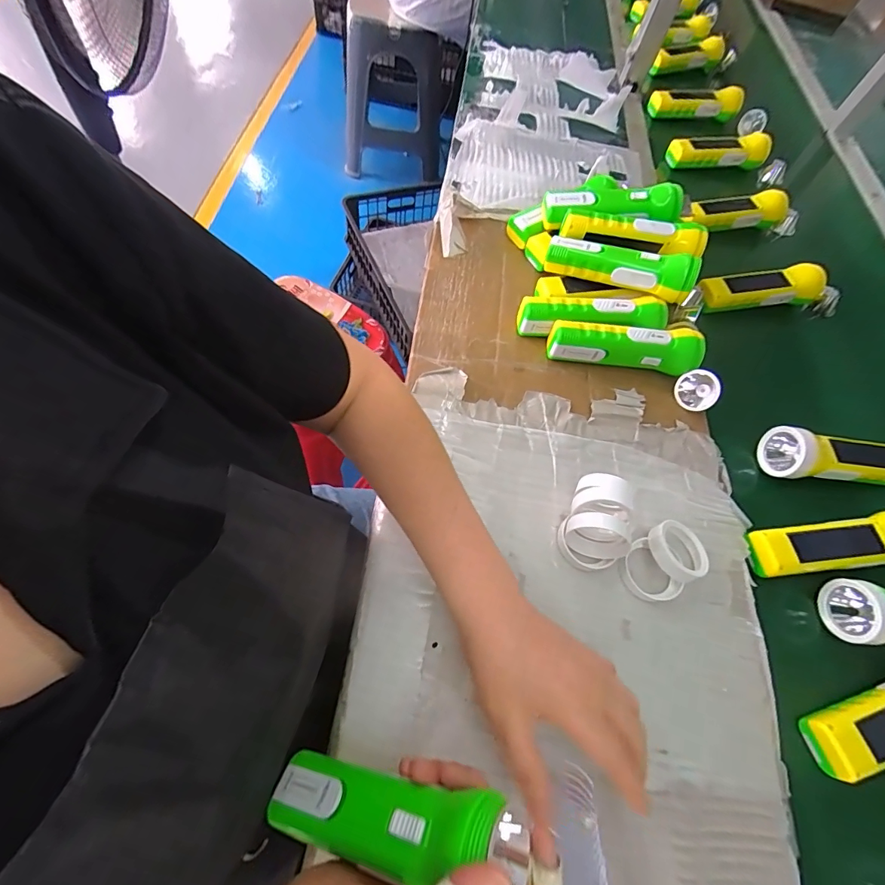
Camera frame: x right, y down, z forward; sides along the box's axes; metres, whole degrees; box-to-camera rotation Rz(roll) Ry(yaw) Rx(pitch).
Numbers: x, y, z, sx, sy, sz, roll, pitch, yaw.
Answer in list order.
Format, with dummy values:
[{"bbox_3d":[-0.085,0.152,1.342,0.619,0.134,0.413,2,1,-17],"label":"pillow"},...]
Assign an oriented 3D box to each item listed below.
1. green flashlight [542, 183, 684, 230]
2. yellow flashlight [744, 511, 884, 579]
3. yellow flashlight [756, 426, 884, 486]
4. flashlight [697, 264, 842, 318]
[{"bbox_3d":[0.206,-0.286,0.522,0.160,0.050,0.052,3,63,-6],"label":"green flashlight"},{"bbox_3d":[0.369,0.090,0.385,0.171,0.033,0.045,-2,62,-3],"label":"yellow flashlight"},{"bbox_3d":[0.399,0.019,0.437,0.148,0.047,0.044,9,62,-3],"label":"yellow flashlight"},{"bbox_3d":[0.414,-0.194,0.543,0.179,0.054,0.043,1,63,-7],"label":"flashlight"}]

